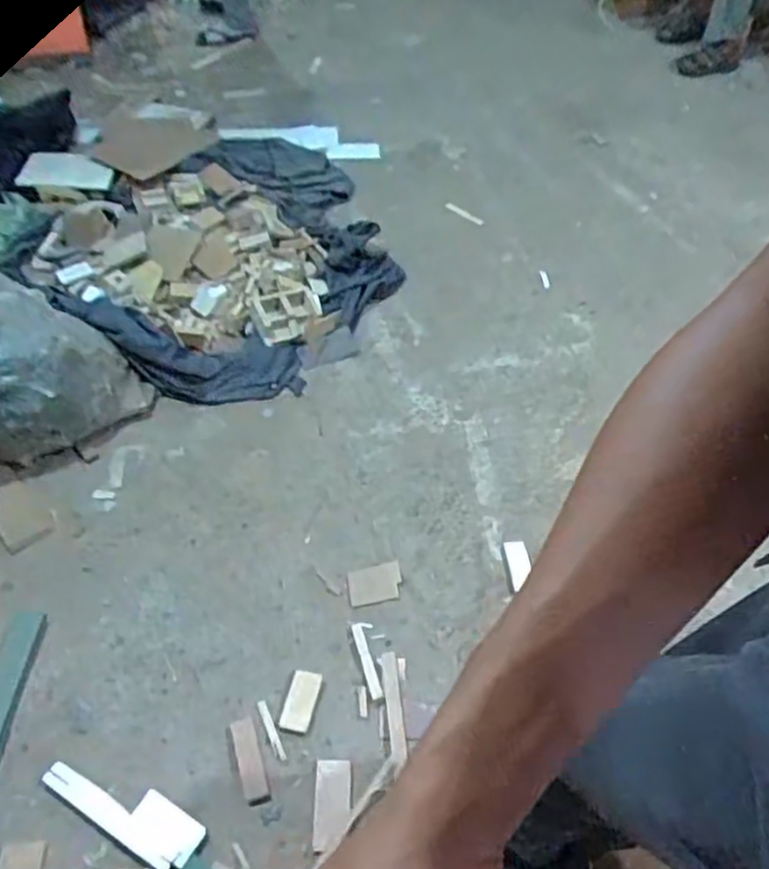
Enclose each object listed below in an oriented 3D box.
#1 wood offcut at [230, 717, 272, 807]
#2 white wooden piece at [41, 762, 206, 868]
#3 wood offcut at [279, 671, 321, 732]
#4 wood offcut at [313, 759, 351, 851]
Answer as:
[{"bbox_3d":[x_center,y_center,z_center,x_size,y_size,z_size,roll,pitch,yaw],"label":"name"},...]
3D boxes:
[{"bbox_3d":[-0.225,0.546,1.174,0.041,0.010,0.134,-15,51,-12],"label":"wood offcut"},{"bbox_3d":[-0.418,0.594,1.127,0.274,0.023,0.084,24,54,20],"label":"white wooden piece"},{"bbox_3d":[-0.147,0.467,1.234,0.054,0.014,0.103,8,50,7],"label":"wood offcut"},{"bbox_3d":[-0.085,0.604,1.148,0.057,0.007,0.130,0,49,0],"label":"wood offcut"}]

